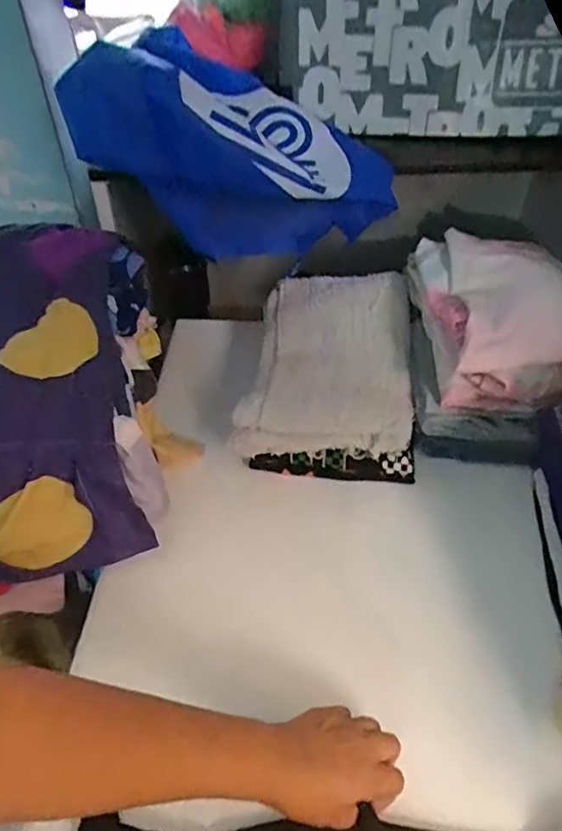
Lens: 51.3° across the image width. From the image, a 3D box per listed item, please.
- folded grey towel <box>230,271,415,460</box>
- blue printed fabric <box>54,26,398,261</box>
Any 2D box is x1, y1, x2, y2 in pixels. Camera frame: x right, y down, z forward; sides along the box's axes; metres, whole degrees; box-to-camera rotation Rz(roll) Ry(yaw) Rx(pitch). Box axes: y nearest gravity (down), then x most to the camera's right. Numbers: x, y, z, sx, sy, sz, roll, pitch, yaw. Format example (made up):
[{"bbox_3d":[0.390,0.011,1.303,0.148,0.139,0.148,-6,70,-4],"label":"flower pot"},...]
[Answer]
[{"bbox_3d":[0.065,-0.076,0.744,0.200,0.060,0.288,4,46,5],"label":"folded grey towel"},{"bbox_3d":[-0.056,-0.353,0.801,0.447,0.189,0.215,8,43,-21],"label":"blue printed fabric"}]

